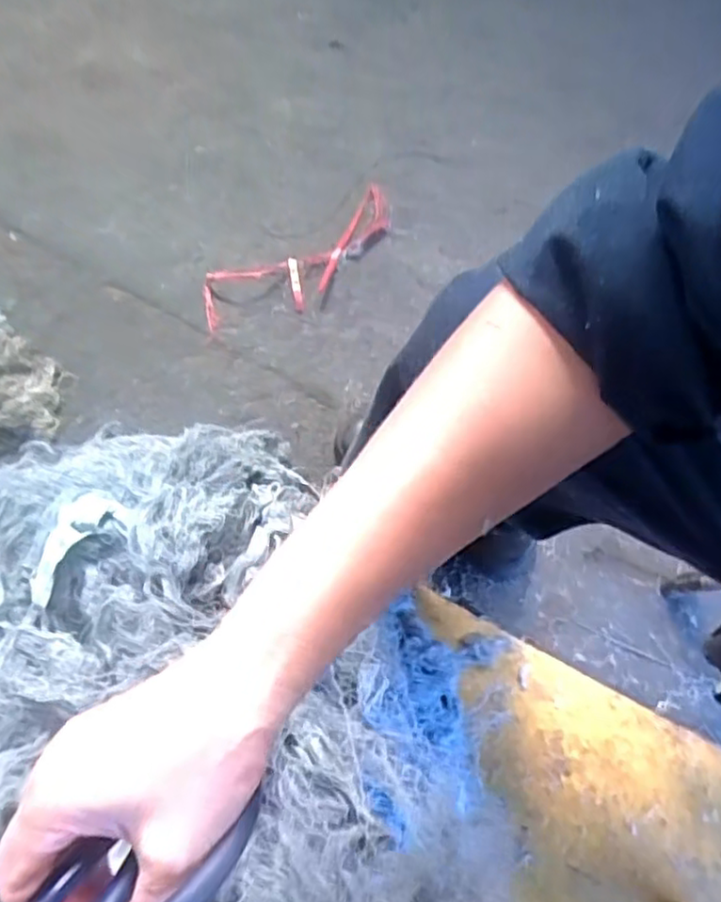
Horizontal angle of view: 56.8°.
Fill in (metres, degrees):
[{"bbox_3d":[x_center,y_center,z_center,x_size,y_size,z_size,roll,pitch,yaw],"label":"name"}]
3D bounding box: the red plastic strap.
[{"bbox_3d":[-0.081,-0.281,0.976,0.357,0.033,0.129,-33,69,-17],"label":"red plastic strap"}]

